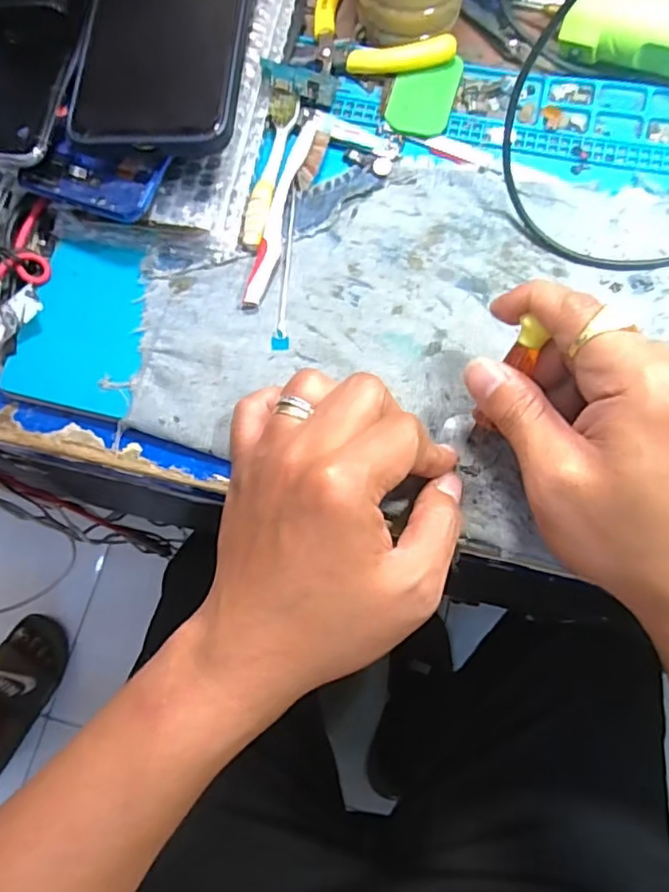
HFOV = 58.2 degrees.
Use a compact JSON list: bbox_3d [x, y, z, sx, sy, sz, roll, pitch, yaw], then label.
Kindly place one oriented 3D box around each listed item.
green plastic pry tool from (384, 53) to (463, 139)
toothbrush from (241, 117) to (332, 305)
[{"bbox_3d":[0.050,-0.196,0.337,0.036,0.005,0.051,15,74,6],"label":"green plastic pry tool"},{"bbox_3d":[-0.026,-0.124,0.314,0.017,0.007,0.109,18,82,6],"label":"toothbrush"}]

